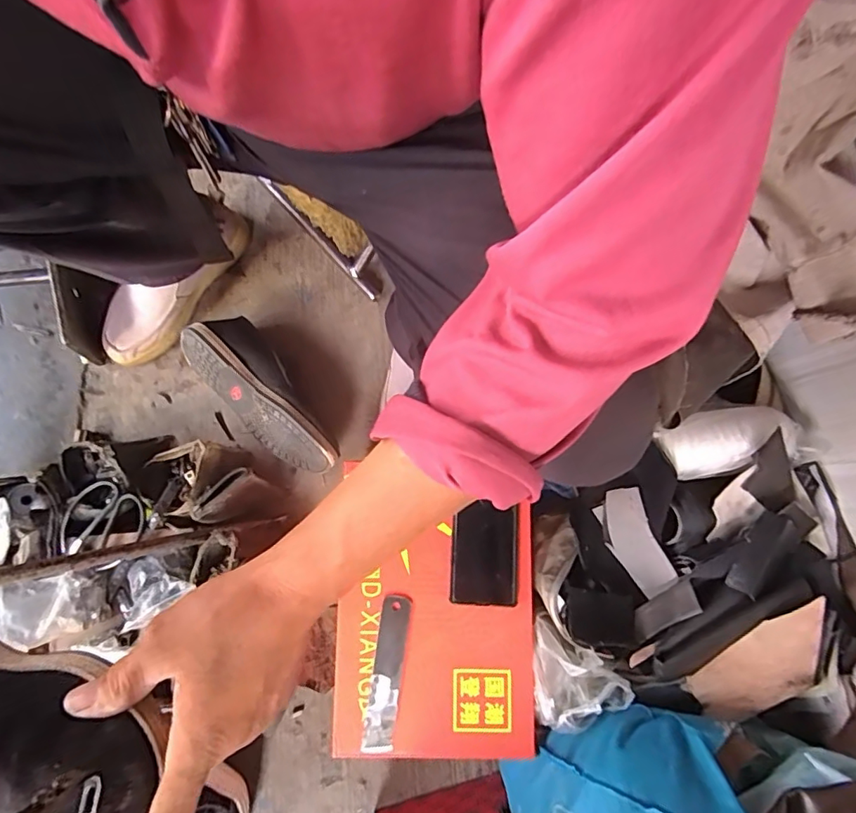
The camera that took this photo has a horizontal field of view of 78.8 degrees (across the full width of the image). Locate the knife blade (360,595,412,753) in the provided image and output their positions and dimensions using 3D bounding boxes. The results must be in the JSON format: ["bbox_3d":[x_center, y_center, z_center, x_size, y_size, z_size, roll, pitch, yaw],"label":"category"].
[{"bbox_3d":[-0.046,0.298,0.584,0.034,0.008,0.162,8,80,0],"label":"knife blade"}]

